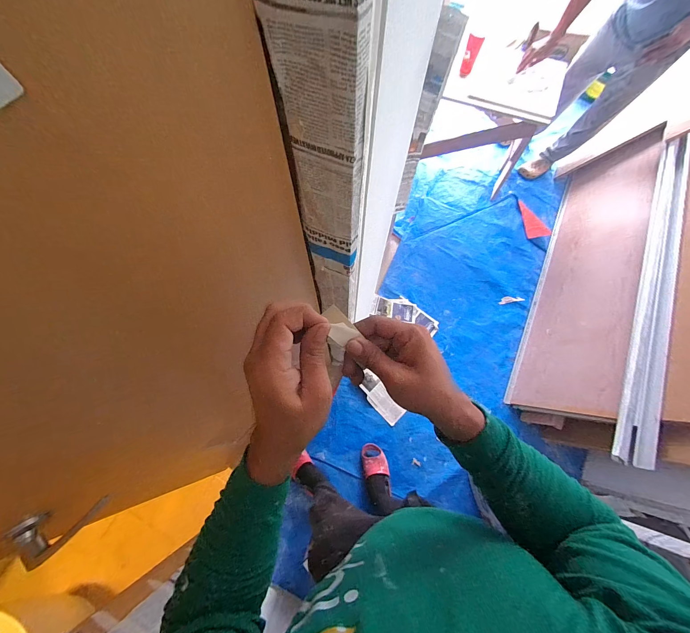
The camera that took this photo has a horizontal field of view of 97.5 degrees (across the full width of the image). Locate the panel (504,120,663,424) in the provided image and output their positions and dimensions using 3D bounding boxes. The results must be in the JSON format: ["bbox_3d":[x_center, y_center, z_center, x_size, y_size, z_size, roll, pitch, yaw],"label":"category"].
[{"bbox_3d":[1.205,-0.264,1.513,0.041,0.484,1.555,31,71,-10],"label":"panel"}]

